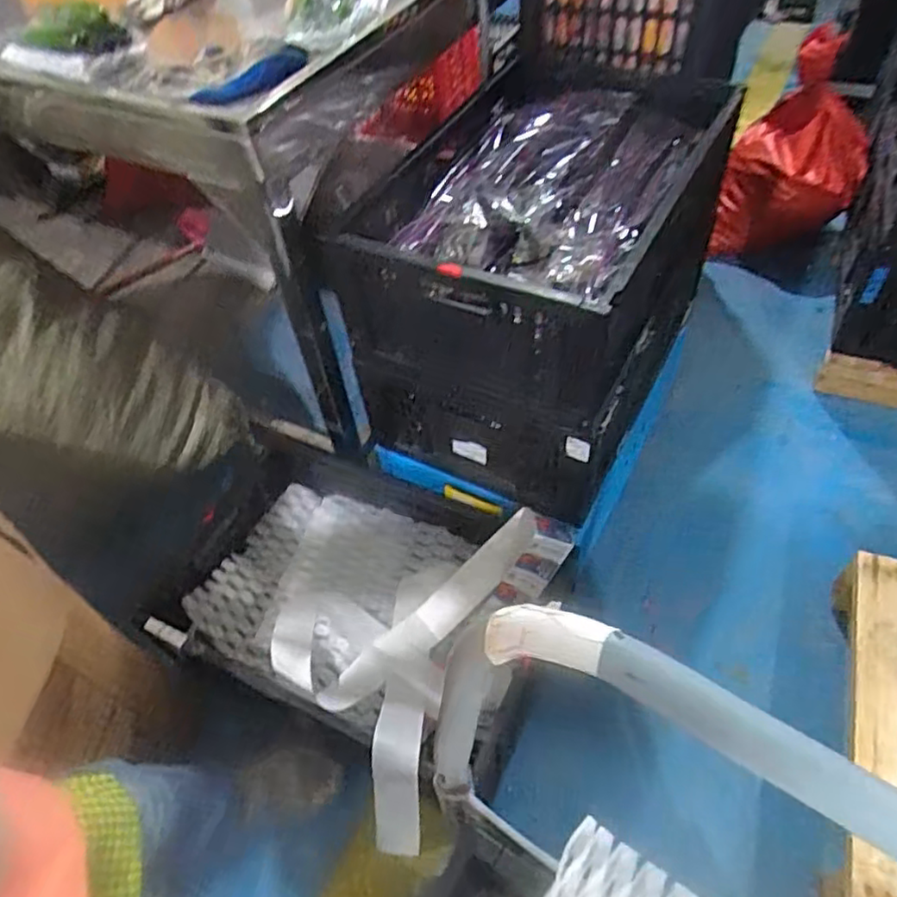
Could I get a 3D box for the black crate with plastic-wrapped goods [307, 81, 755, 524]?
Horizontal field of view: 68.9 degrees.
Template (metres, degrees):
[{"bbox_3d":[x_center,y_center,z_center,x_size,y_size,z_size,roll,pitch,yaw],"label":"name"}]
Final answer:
[{"bbox_3d":[0.162,-0.287,1.087,0.419,0.402,0.605,22,57,22],"label":"black crate with plastic-wrapped goods"}]

